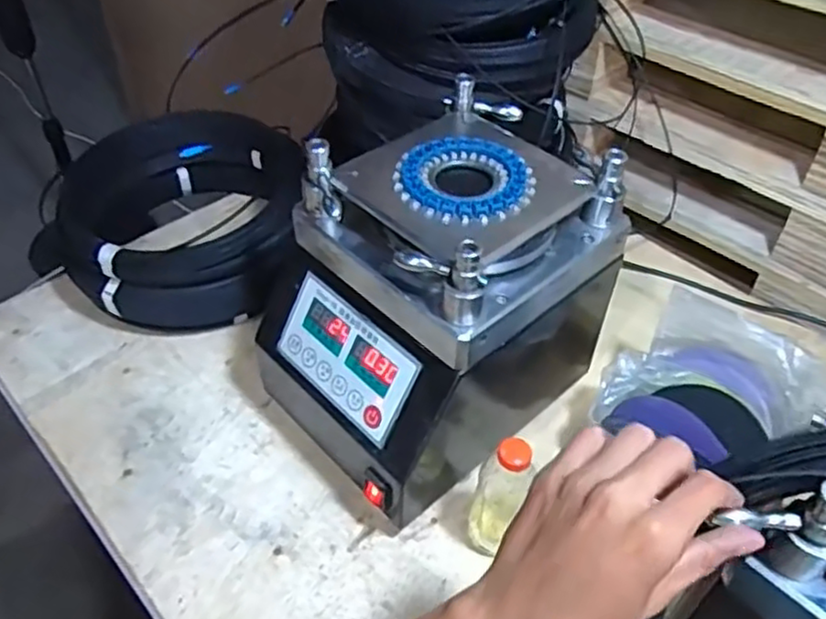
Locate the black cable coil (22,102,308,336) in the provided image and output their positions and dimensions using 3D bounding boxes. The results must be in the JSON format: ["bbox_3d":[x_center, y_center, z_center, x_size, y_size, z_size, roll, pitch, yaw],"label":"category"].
[{"bbox_3d":[-0.301,-0.127,0.895,0.286,0.139,0.310,-3,45,-3],"label":"black cable coil"}]

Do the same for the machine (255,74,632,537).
[{"bbox_3d":[0.022,-0.009,0.677,0.292,0.278,0.229,-33,54,-28],"label":"machine"}]

